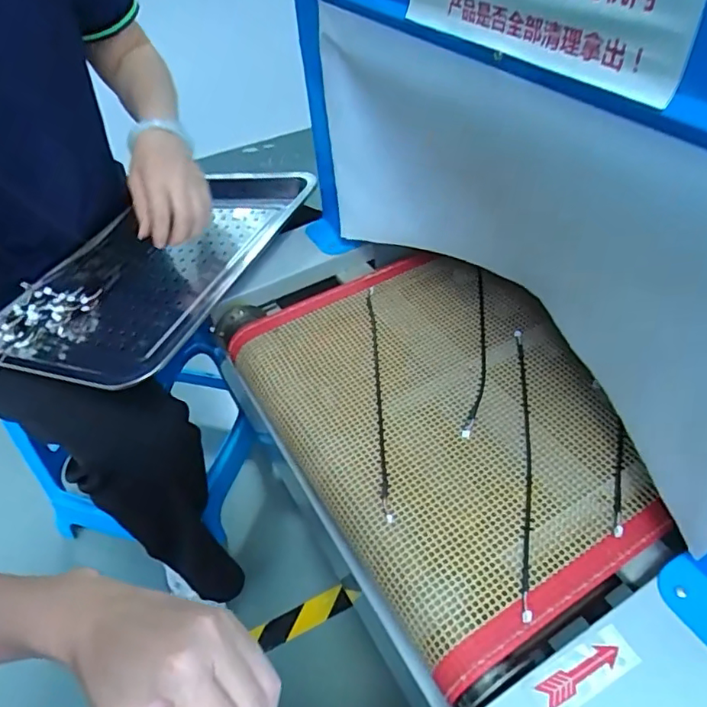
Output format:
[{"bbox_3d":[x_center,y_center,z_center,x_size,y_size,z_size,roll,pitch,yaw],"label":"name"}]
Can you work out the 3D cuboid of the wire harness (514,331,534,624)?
[{"bbox_3d":[0.146,0.083,0.465,0.014,0.016,0.279,5,48,10],"label":"wire harness"}]

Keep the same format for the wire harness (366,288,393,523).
[{"bbox_3d":[0.023,0.031,0.524,0.007,0.006,0.279,-4,48,2],"label":"wire harness"}]

